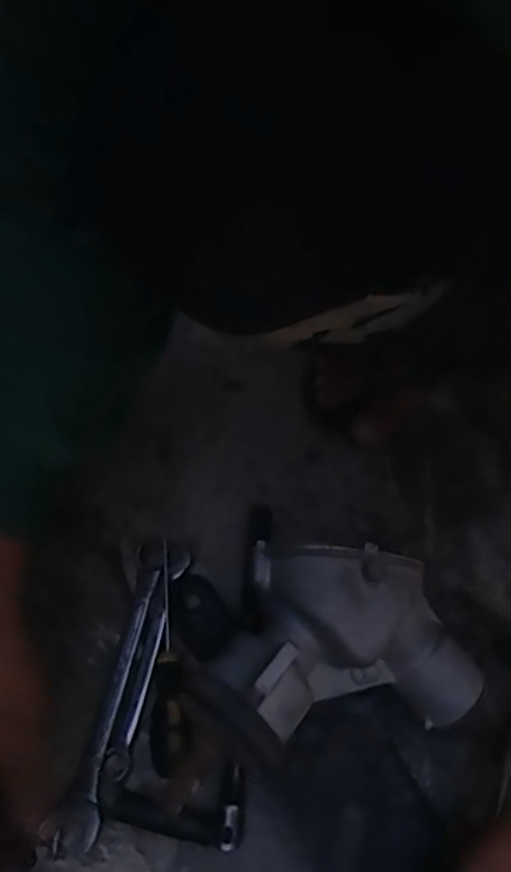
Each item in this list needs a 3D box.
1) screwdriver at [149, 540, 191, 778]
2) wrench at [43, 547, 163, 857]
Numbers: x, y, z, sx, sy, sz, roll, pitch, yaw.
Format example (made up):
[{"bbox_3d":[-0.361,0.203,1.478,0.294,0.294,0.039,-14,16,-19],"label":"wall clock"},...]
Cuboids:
[{"bbox_3d":[-0.063,0.149,0.449,0.026,0.023,0.153,-6,62,-3],"label":"screwdriver"},{"bbox_3d":[-0.096,0.172,0.453,0.026,0.008,0.202,10,63,5],"label":"wrench"}]

